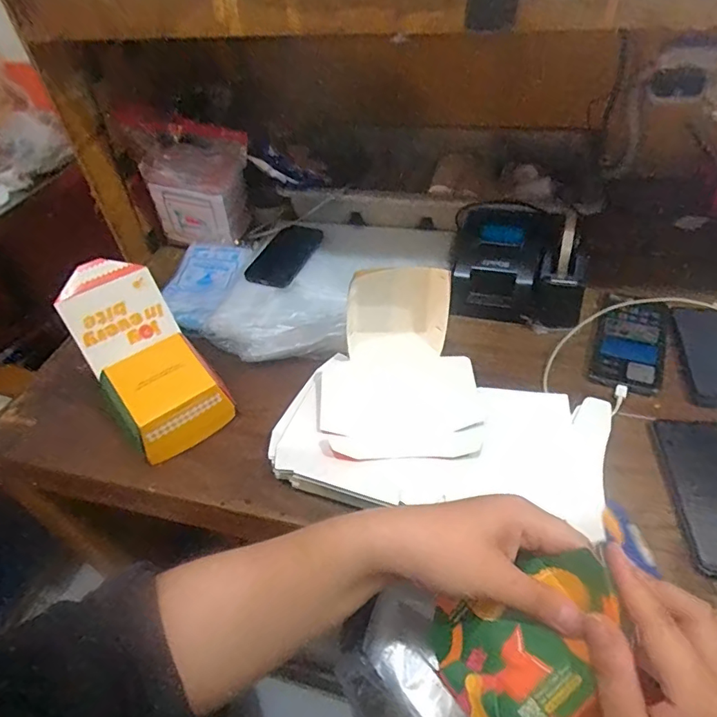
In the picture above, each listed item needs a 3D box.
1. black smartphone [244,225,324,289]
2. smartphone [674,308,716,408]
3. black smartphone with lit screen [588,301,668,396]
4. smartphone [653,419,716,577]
[{"bbox_3d":[-0.112,-0.156,0.755,0.069,0.009,0.126,30,68,7],"label":"black smartphone"},{"bbox_3d":[0.422,-0.001,0.580,0.080,0.006,0.158,9,46,15],"label":"smartphone"},{"bbox_3d":[0.335,-0.019,0.608,0.074,0.009,0.158,19,52,20],"label":"black smartphone with lit screen"},{"bbox_3d":[0.338,0.125,0.467,0.075,0.005,0.158,3,45,9],"label":"smartphone"}]

